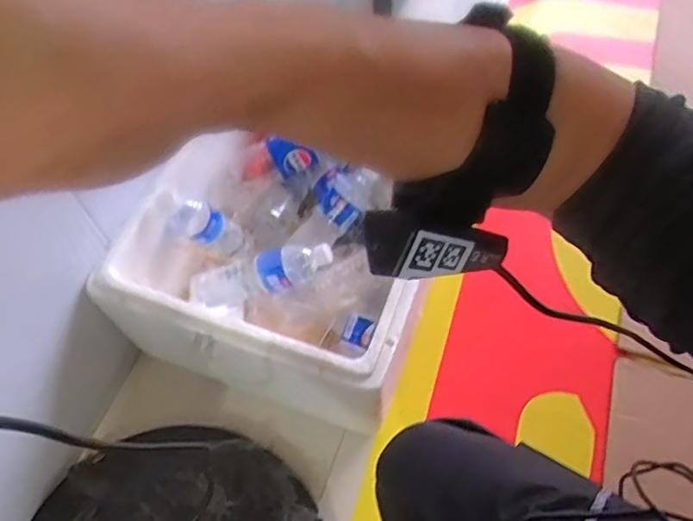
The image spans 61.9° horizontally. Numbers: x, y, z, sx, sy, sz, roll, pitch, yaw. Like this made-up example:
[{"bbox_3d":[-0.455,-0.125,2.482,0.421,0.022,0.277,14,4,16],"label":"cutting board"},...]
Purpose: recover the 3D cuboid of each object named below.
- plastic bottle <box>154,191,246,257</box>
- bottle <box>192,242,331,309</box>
[{"bbox_3d":[-0.211,-0.048,0.874,0.066,0.177,0.052,-40,62,5],"label":"plastic bottle"},{"bbox_3d":[-0.141,0.028,0.904,0.249,0.056,0.066,-18,55,26],"label":"bottle"}]

